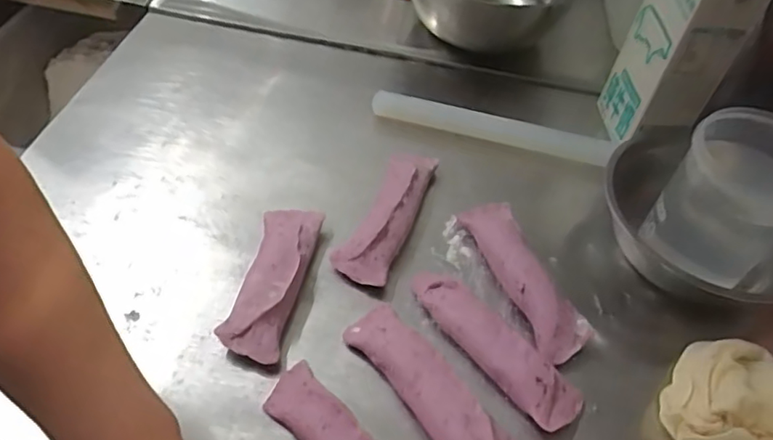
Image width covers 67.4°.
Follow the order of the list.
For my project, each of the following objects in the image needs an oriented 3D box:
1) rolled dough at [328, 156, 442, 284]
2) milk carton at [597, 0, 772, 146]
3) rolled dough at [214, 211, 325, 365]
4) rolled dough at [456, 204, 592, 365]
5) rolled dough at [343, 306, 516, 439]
[{"bbox_3d":[0.002,-0.006,0.514,0.046,0.029,0.143,19,51,12],"label":"rolled dough"},{"bbox_3d":[0.275,-0.169,0.554,0.061,0.191,0.110,1,50,-4],"label":"milk carton"},{"bbox_3d":[-0.091,0.044,0.463,0.047,0.028,0.140,10,50,4],"label":"rolled dough"},{"bbox_3d":[0.114,0.046,0.484,0.043,0.030,0.150,-14,52,-16],"label":"rolled dough"},{"bbox_3d":[0.029,0.121,0.411,0.043,0.033,0.151,-30,58,-26],"label":"rolled dough"}]

